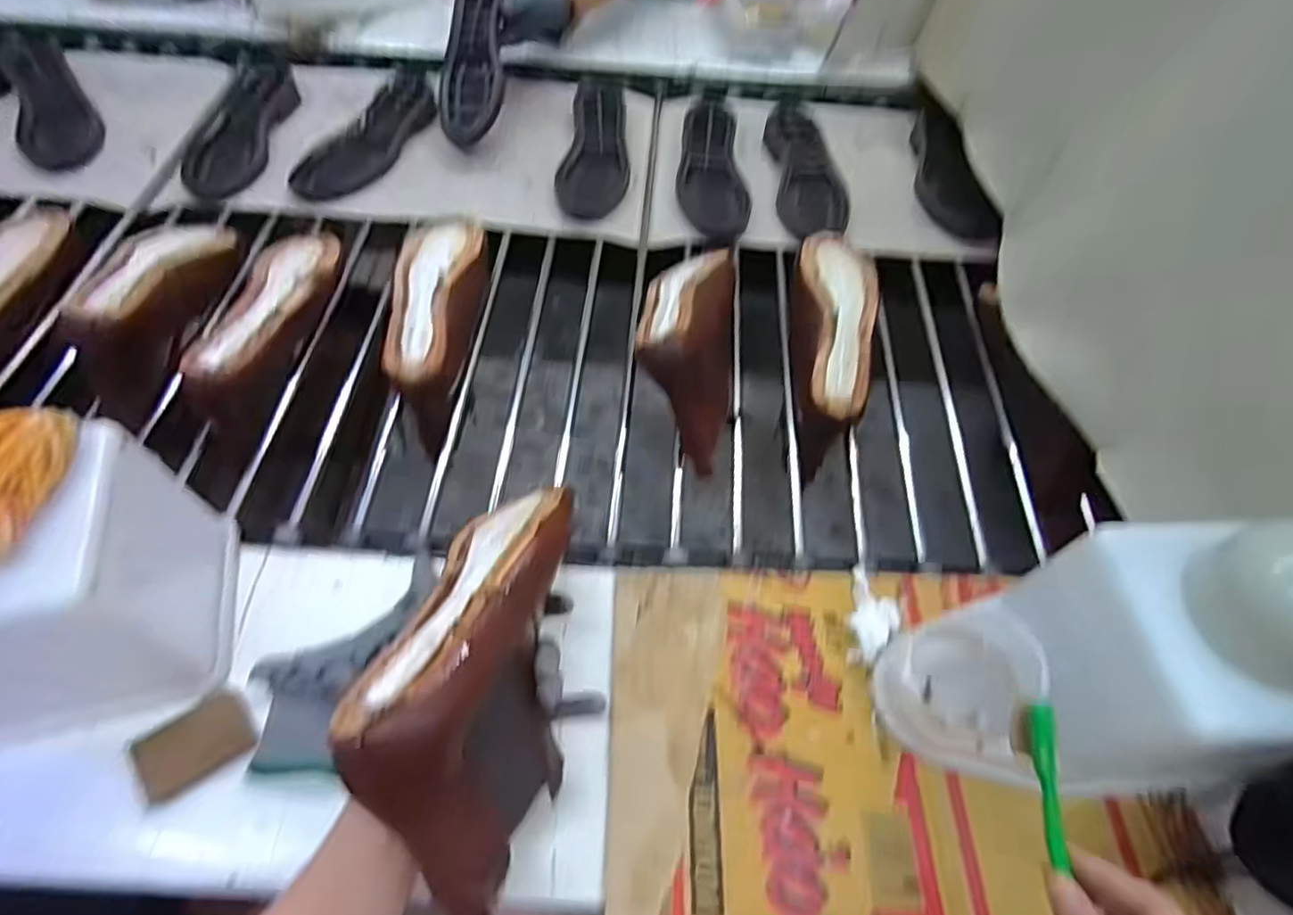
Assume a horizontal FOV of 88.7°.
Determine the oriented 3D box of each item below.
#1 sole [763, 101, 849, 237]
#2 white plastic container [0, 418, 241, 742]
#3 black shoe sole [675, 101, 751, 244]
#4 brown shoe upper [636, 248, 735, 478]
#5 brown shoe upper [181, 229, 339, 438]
[{"bbox_3d":[0.217,-0.391,0.894,0.094,0.032,0.255,0,57,-4],"label":"sole"},{"bbox_3d":[-0.391,0.081,0.426,0.157,0.183,0.135,-11,58,-11],"label":"white plastic container"},{"bbox_3d":[0.090,-0.398,0.899,0.090,0.031,0.263,4,56,-1],"label":"black shoe sole"},{"bbox_3d":[0.042,-0.125,0.680,0.096,0.108,0.261,7,55,3],"label":"brown shoe upper"},{"bbox_3d":[-0.378,-0.145,0.681,0.081,0.078,0.257,4,56,-1],"label":"brown shoe upper"}]

